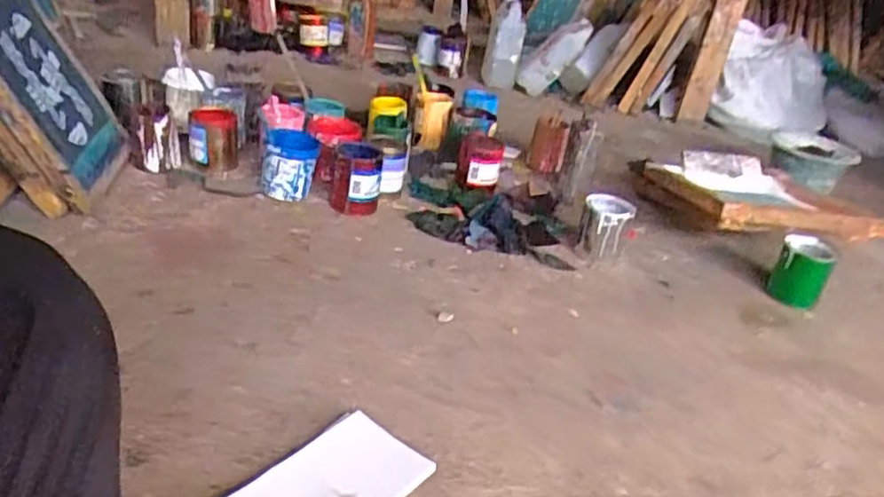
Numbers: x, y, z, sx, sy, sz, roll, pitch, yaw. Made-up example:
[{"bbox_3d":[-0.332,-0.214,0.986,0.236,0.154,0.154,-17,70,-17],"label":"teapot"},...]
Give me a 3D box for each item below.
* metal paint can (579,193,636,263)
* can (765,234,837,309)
[{"bbox_3d":[0.363,-0.048,1.526,0.109,0.129,0.123,18,30,19],"label":"metal paint can"},{"bbox_3d":[0.770,0.050,1.464,0.102,0.131,0.088,22,32,27],"label":"can"}]

